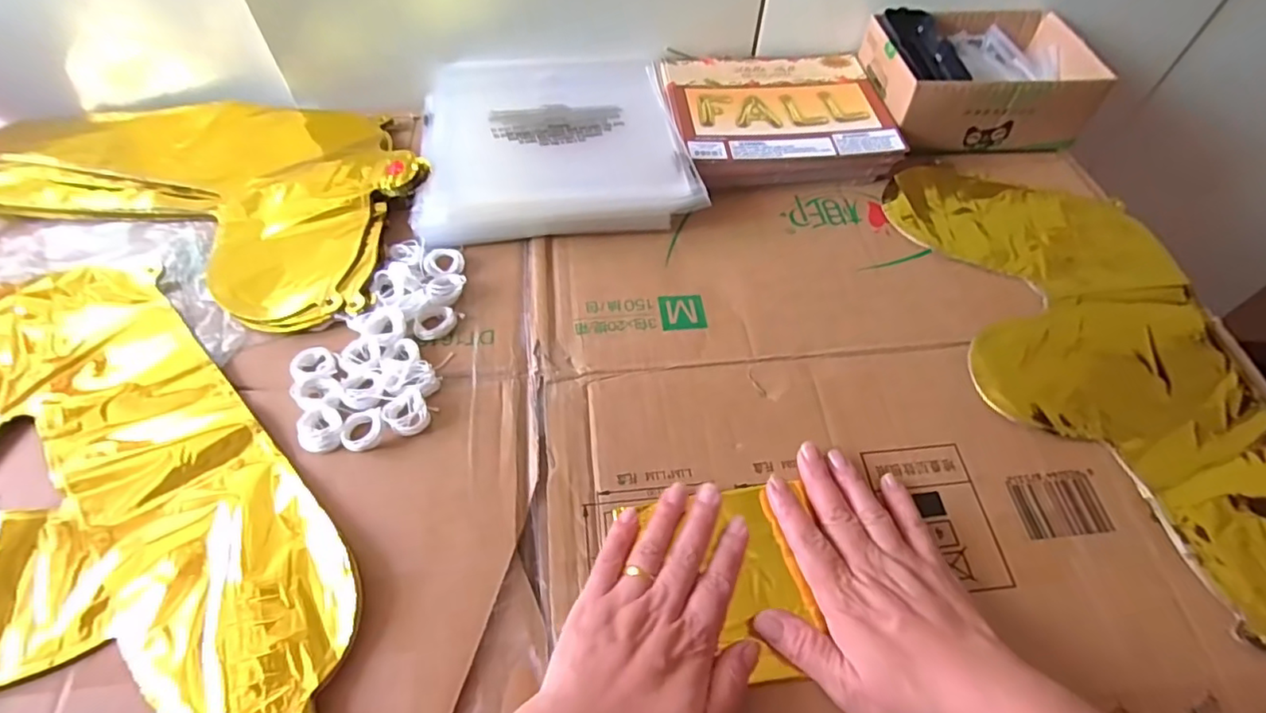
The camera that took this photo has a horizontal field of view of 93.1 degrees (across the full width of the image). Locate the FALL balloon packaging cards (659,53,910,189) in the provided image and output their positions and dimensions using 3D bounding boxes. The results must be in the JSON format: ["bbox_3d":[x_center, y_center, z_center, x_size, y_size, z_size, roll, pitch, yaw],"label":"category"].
[{"bbox_3d":[0.134,-0.224,0.562,0.192,0.032,0.165,-7,56,-6],"label":"FALL balloon packaging cards"}]

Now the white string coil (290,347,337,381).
[{"bbox_3d":[-0.215,0.004,0.403,0.029,0.004,0.027,1,55,-1],"label":"white string coil"}]

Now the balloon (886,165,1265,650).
[{"bbox_3d":[0.340,0.007,0.419,0.195,0.010,0.420,-5,55,-5],"label":"balloon"}]

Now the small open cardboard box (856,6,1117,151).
[{"bbox_3d":[0.320,-0.262,0.566,0.181,0.068,0.127,-3,55,-4],"label":"small open cardboard box"}]

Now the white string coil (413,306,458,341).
[{"bbox_3d":[-0.142,-0.026,0.428,0.029,0.009,0.024,-14,57,-11],"label":"white string coil"}]

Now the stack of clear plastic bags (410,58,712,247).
[{"bbox_3d":[-0.075,-0.199,0.540,0.221,0.032,0.243,-8,56,-7],"label":"stack of clear plastic bags"}]

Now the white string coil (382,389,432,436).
[{"bbox_3d":[-0.145,0.037,0.387,0.026,0.013,0.027,1,55,-1],"label":"white string coil"}]

